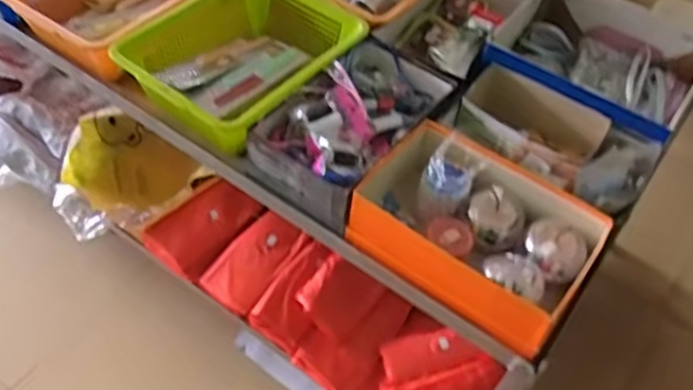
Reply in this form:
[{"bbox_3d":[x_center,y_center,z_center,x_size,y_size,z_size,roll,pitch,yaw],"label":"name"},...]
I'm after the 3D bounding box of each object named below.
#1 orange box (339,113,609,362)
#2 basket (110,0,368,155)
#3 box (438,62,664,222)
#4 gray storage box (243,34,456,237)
[{"bbox_3d":[0.184,0.043,0.976,0.347,0.115,0.217,34,56,21],"label":"orange box"},{"bbox_3d":[-0.158,-0.249,1.147,0.269,0.109,0.388,31,55,19],"label":"basket"},{"bbox_3d":[0.329,-0.079,1.089,0.318,0.118,0.232,33,56,20],"label":"box"},{"bbox_3d":[0.012,-0.121,1.089,0.199,0.123,0.333,32,56,19],"label":"gray storage box"}]

